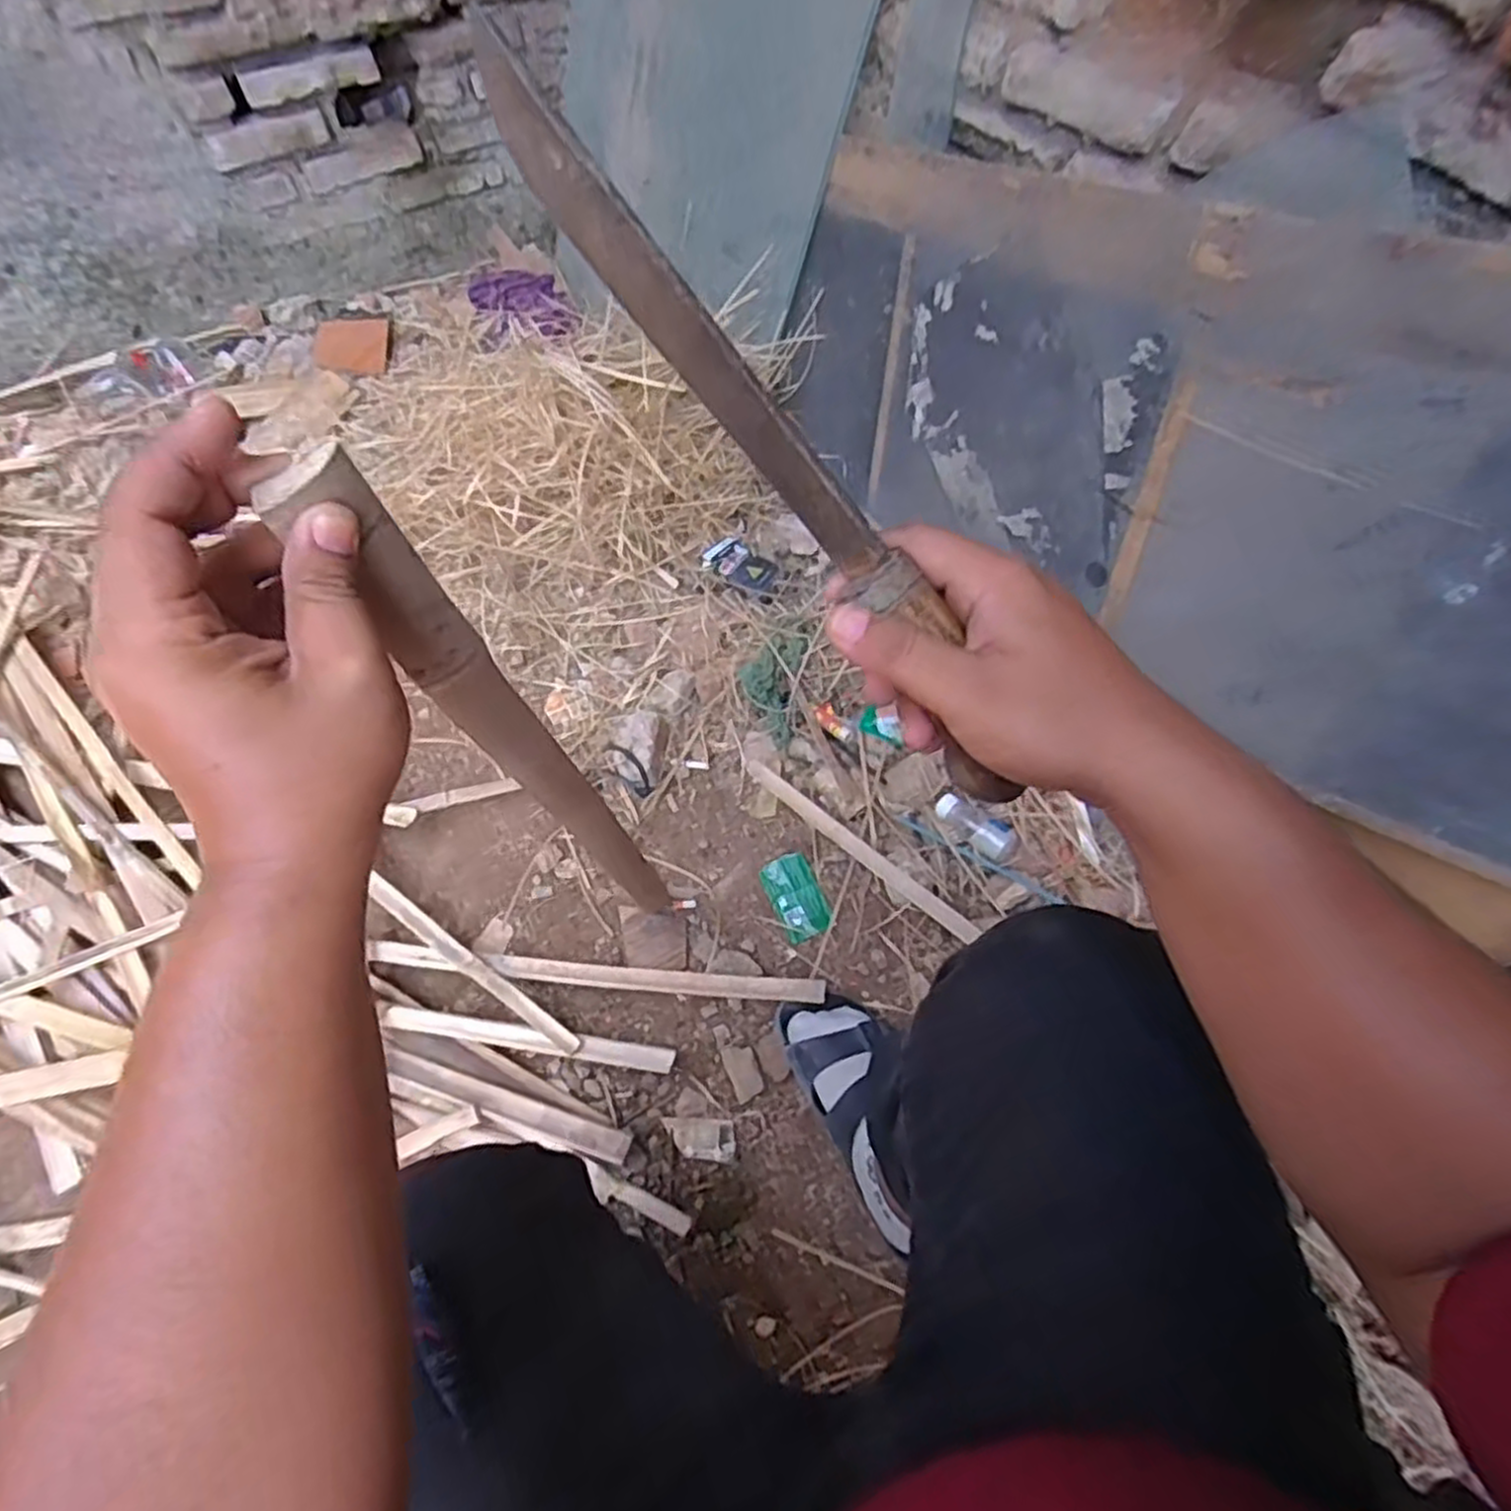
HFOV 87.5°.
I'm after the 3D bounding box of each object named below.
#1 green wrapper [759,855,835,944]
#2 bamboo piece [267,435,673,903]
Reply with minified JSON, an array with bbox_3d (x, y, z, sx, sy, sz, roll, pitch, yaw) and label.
[{"bbox_3d":[0.047,0.160,0.904,0.058,0.011,0.097,-23,63,-10],"label":"green wrapper"},{"bbox_3d":[-0.125,0.020,0.515,0.022,0.573,0.041,22,70,13],"label":"bamboo piece"}]

